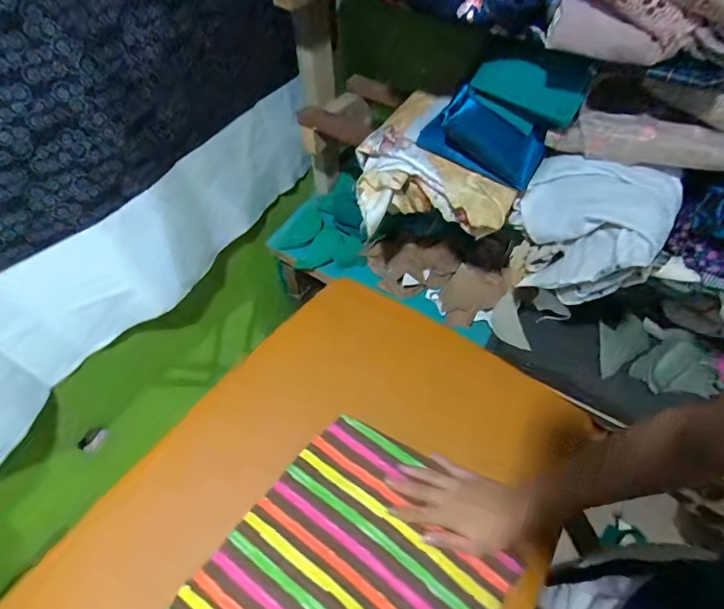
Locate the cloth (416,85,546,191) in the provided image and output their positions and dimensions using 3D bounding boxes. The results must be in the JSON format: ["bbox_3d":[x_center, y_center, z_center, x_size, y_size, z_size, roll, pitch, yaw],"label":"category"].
[{"bbox_3d":[0.161,-0.227,0.588,0.161,0.097,0.074,37,62,23],"label":"cloth"}]

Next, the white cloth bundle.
[{"bbox_3d":[0.294,-0.088,0.580,0.176,0.173,0.122,25,58,17],"label":"white cloth bundle"}]

